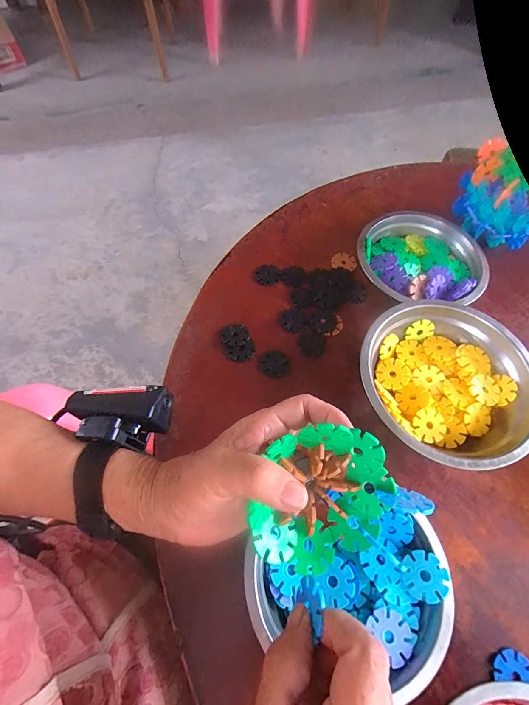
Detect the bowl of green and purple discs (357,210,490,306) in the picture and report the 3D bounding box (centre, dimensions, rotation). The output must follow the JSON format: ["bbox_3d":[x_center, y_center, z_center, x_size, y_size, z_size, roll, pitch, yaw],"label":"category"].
[{"bbox_3d":[0.184,-0.104,0.392,0.119,0.052,0.147,-32,69,-15],"label":"bowl of green and purple discs"}]

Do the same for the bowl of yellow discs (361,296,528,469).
[{"bbox_3d":[0.175,0.028,0.323,0.156,0.047,0.159,-18,66,-10],"label":"bowl of yellow discs"}]

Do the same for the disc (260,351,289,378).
[{"bbox_3d":[0.011,0.013,0.349,0.031,0.004,0.028,14,64,6],"label":"disc"}]

